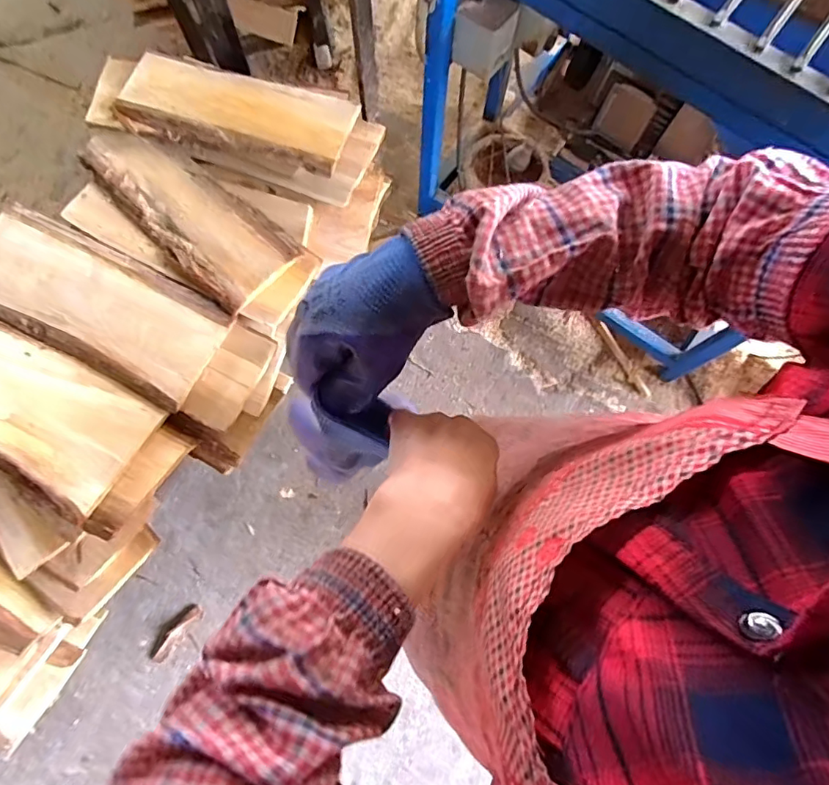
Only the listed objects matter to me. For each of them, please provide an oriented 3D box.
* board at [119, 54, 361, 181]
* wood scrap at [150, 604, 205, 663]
[{"bbox_3d":[-0.368,-0.582,1.082,0.475,0.041,0.204,15,77,3],"label":"board"},{"bbox_3d":[-0.576,0.575,1.258,0.047,0.017,0.143,34,65,11],"label":"wood scrap"}]

